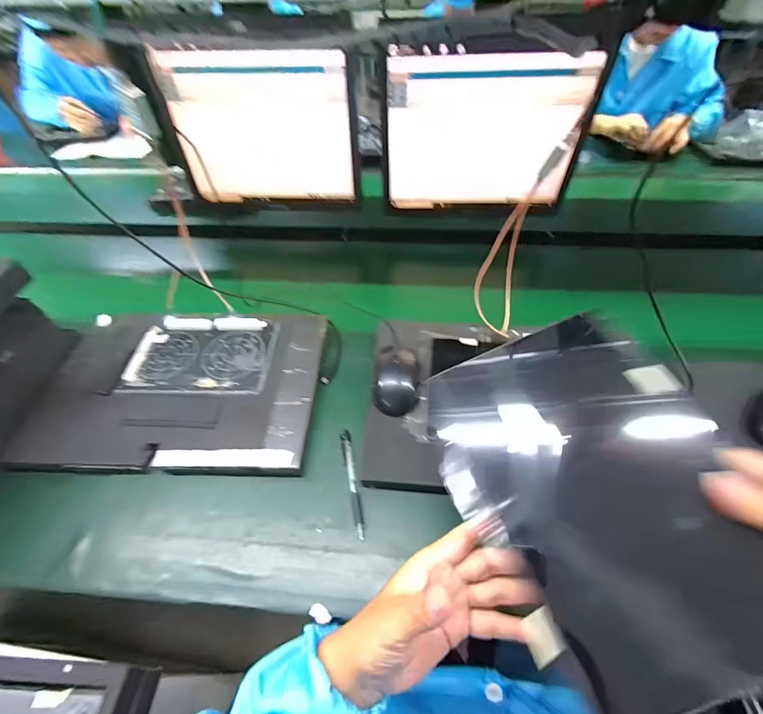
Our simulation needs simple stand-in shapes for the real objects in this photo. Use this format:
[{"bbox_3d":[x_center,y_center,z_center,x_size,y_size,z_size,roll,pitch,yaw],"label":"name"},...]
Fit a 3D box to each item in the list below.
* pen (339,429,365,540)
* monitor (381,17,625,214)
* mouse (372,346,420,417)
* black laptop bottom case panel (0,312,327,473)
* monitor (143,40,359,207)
[{"bbox_3d":[-0.036,0.153,0.453,0.014,0.011,0.135,-10,56,-7],"label":"pen"},{"bbox_3d":[0.179,-0.386,0.646,0.349,0.267,0.039,3,50,5],"label":"monitor"},{"bbox_3d":[0.022,0.031,0.504,0.061,0.031,0.099,4,50,5],"label":"mouse"},{"bbox_3d":[-0.282,0.036,0.520,0.382,0.014,0.257,1,56,1],"label":"black laptop bottom case panel"},{"bbox_3d":[-0.225,-0.424,0.708,0.354,0.274,0.074,4,46,4],"label":"monitor"}]

